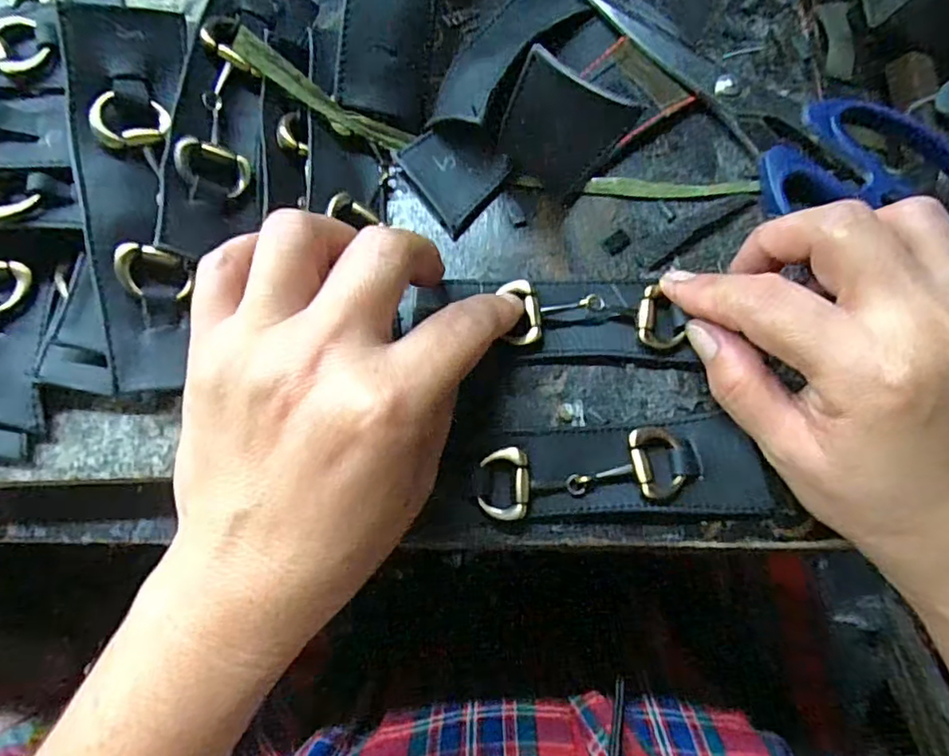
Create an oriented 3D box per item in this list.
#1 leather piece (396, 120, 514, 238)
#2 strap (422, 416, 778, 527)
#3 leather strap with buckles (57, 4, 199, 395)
[{"bbox_3d":[-0.007,-0.086,0.245,0.039,0.005,0.041,-38,81,-9],"label":"leather piece"},{"bbox_3d":[0.045,0.034,0.215,0.119,0.010,0.034,-4,78,-2],"label":"strap"},{"bbox_3d":[-0.110,-0.062,0.198,0.035,0.019,0.130,-7,86,-30],"label":"leather strap with buckles"}]

